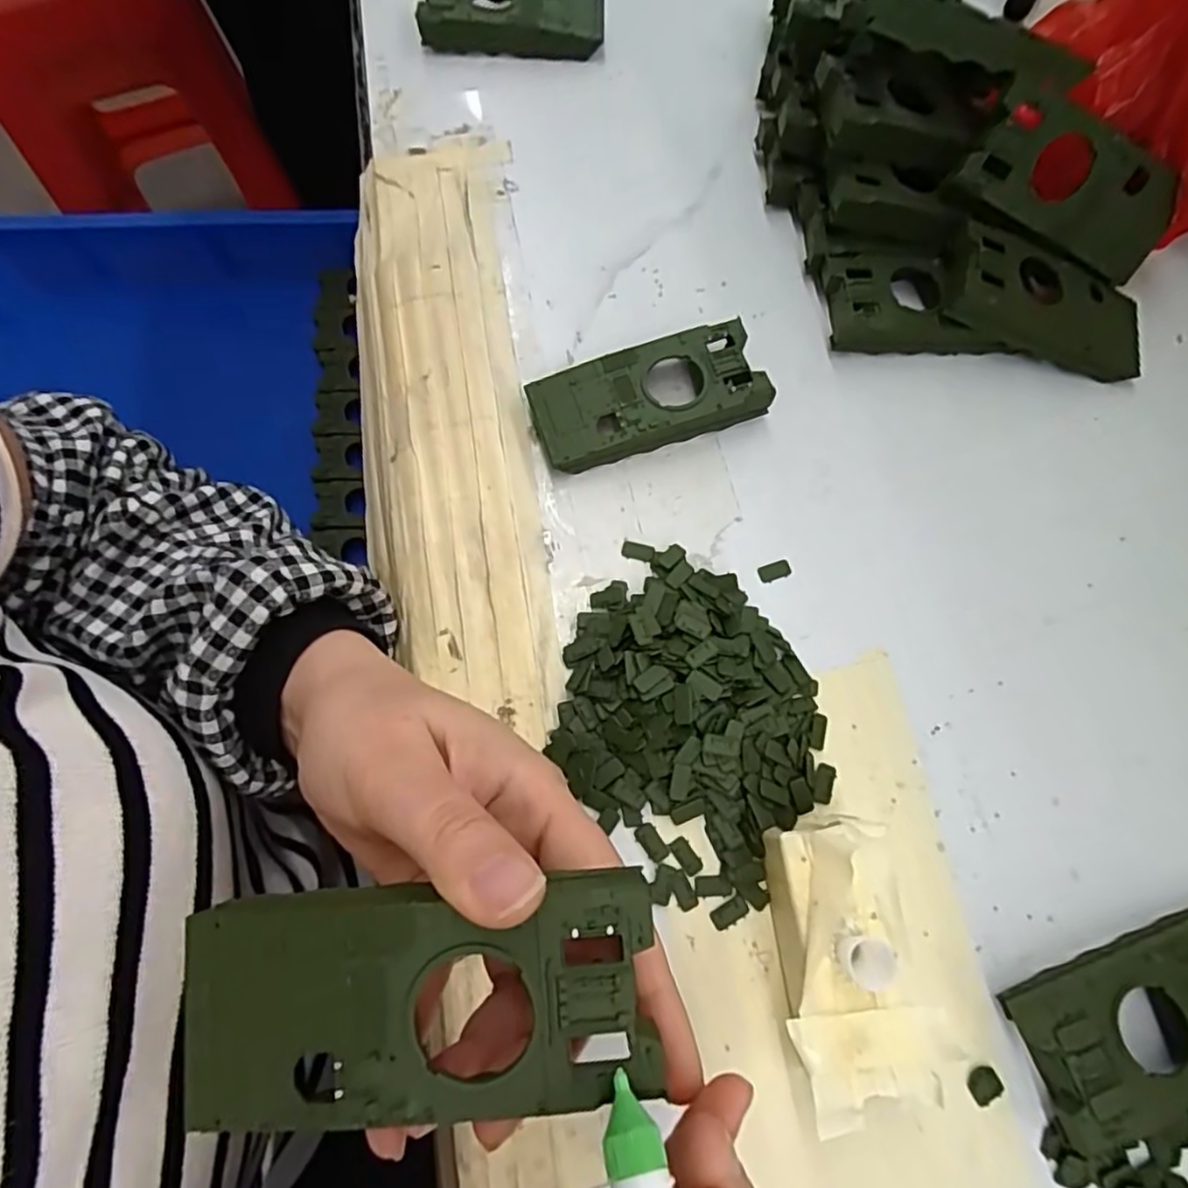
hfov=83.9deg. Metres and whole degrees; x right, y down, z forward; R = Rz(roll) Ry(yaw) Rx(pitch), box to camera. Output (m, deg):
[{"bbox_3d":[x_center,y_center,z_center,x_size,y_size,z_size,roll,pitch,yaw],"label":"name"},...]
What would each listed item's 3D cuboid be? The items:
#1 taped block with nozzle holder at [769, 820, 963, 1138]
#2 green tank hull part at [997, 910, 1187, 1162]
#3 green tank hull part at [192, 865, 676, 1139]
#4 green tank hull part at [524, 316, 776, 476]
[{"bbox_3d":[0.082,0.121,0.221,0.046,0.048,0.084,-10,72,-5],"label":"taped block with nozzle holder"},{"bbox_3d":[0.200,0.146,0.231,0.105,0.021,0.047,-18,73,-8],"label":"green tank hull part"},{"bbox_3d":[-0.039,0.090,0.145,0.102,0.009,0.046,-4,71,0],"label":"green tank hull part"},{"bbox_3d":[0.024,-0.091,0.304,0.104,0.020,0.048,-15,72,-7],"label":"green tank hull part"}]

